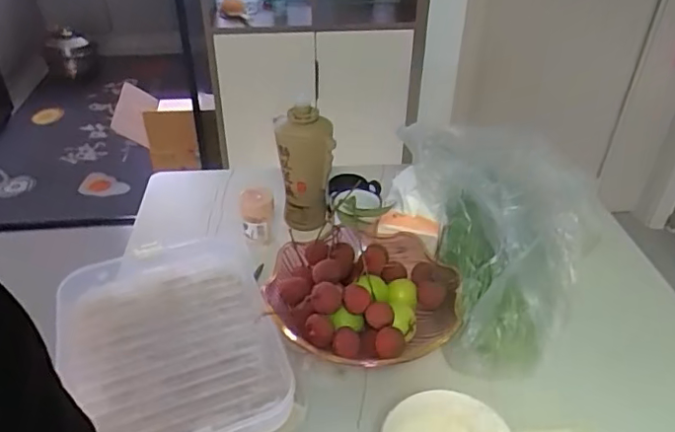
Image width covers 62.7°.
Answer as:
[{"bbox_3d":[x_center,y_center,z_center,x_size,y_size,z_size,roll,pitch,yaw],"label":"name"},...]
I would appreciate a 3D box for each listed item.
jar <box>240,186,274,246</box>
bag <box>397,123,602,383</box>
[{"bbox_3d":[-0.117,-0.001,0.814,0.047,0.089,0.042,-5,37,-6],"label":"jar"},{"bbox_3d":[0.207,0.013,0.719,0.172,0.169,0.322,-2,37,-3],"label":"bag"}]

